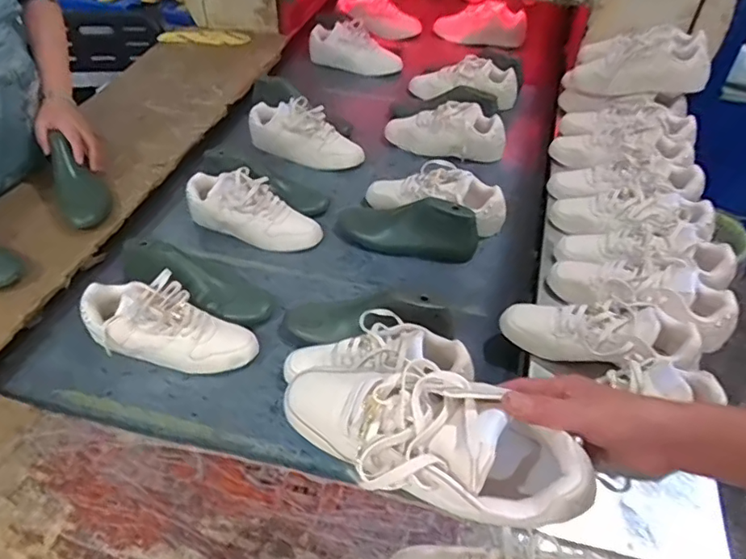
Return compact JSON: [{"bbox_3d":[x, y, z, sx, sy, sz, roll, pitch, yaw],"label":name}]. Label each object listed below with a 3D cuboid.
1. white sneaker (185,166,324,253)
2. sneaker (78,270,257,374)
[{"bbox_3d":[-0.223,-0.127,1.038,0.264,0.098,0.099,22,45,0],"label":"white sneaker"},{"bbox_3d":[-0.300,0.074,0.815,0.250,0.095,0.099,3,45,2],"label":"sneaker"}]

